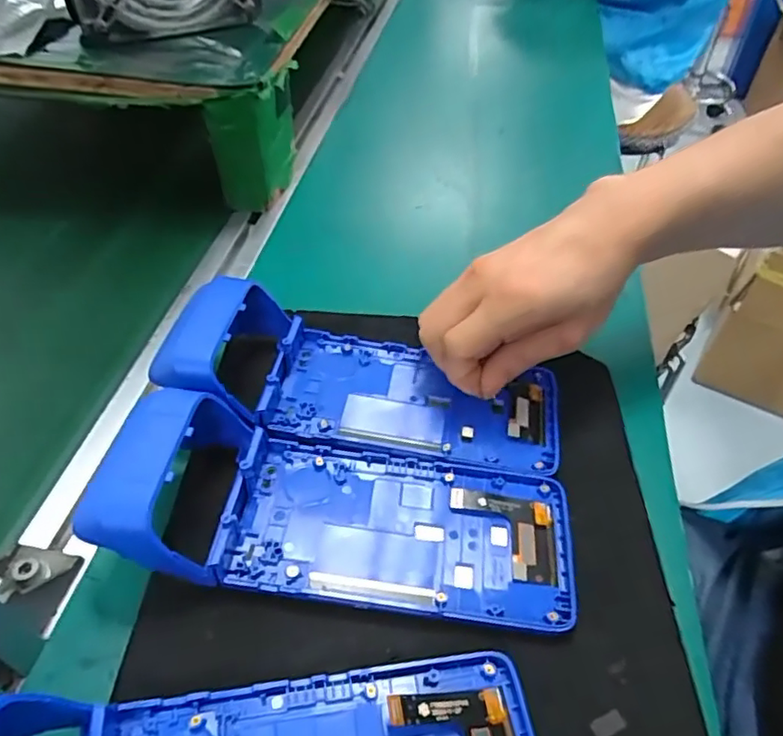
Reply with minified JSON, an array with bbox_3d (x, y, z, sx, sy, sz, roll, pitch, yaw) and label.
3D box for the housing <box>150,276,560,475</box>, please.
[{"bbox_3d":[-0.015,0.011,0.352,0.222,0.045,0.086,17,48,-1],"label":"housing"}]

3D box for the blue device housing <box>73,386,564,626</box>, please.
[{"bbox_3d":[-0.033,0.067,0.292,0.206,0.038,0.087,13,47,-6],"label":"blue device housing"}]

